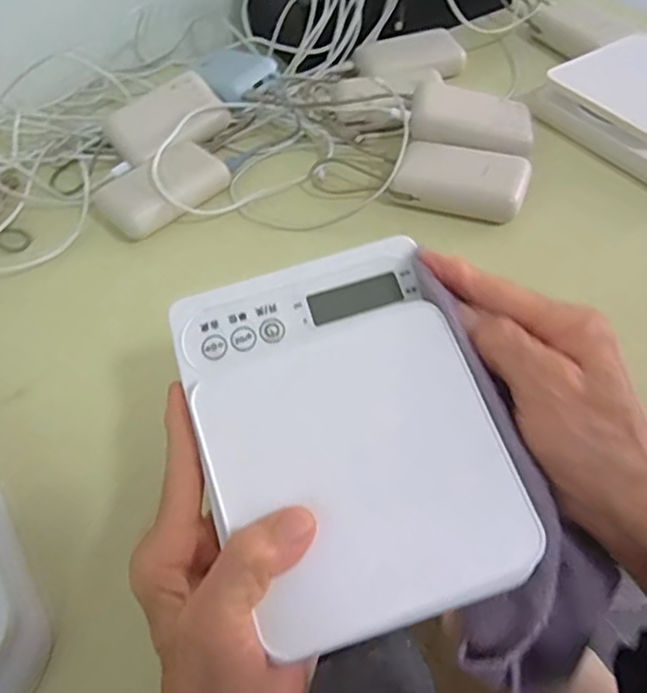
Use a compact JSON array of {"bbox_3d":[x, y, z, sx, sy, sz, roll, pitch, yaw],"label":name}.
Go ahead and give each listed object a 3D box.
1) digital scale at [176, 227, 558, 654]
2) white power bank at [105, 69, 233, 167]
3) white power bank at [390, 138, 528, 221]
[{"bbox_3d":[0.008,0.034,0.267,0.125,0.017,0.176,-19,69,-3],"label":"digital scale"},{"bbox_3d":[-0.139,-0.203,0.520,0.102,0.021,0.064,-32,85,-12],"label":"white power bank"},{"bbox_3d":[0.108,-0.131,0.450,0.094,0.019,0.059,15,56,17],"label":"white power bank"}]

